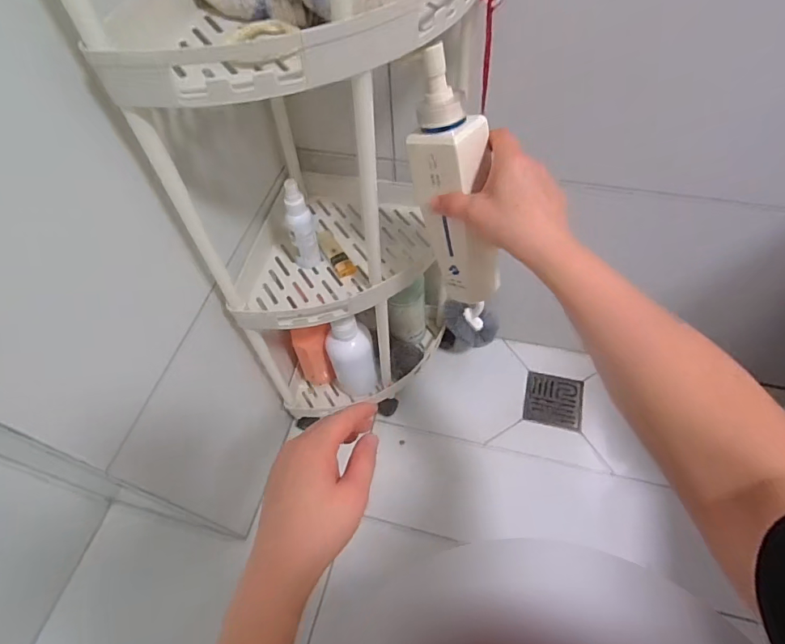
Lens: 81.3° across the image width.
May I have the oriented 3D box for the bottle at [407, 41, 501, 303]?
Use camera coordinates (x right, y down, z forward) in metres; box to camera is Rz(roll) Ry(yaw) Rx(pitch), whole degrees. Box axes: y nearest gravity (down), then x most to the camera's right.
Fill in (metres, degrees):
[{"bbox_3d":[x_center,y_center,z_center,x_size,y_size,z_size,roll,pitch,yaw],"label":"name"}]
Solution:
[{"bbox_3d":[0.072,-0.129,0.443,0.069,0.253,0.060,5,43,34],"label":"bottle"}]

